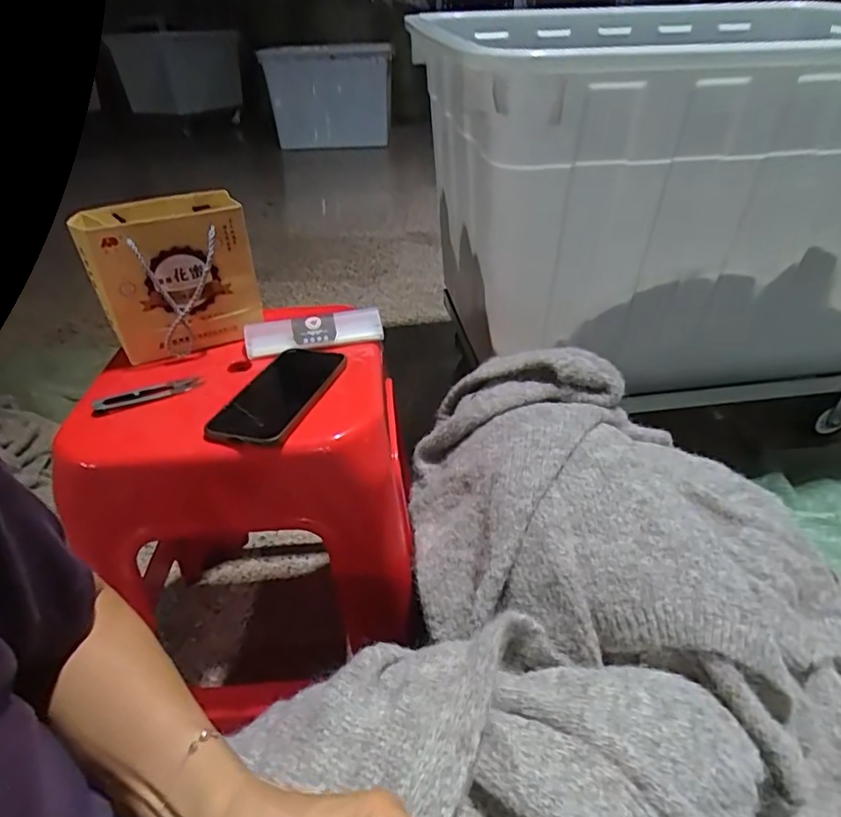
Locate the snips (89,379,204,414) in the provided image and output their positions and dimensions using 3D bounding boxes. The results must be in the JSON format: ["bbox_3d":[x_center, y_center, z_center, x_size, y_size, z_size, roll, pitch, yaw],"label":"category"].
[{"bbox_3d":[-0.271,-0.015,0.561,0.099,0.016,0.011,-24,40,-28],"label":"snips"}]

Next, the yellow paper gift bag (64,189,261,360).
[{"bbox_3d":[-0.269,-0.148,0.627,0.158,0.144,0.095,-13,36,-15],"label":"yellow paper gift bag"}]

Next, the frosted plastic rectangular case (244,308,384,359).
[{"bbox_3d":[-0.120,-0.085,0.637,0.151,0.027,0.034,-8,35,-7],"label":"frosted plastic rectangular case"}]

